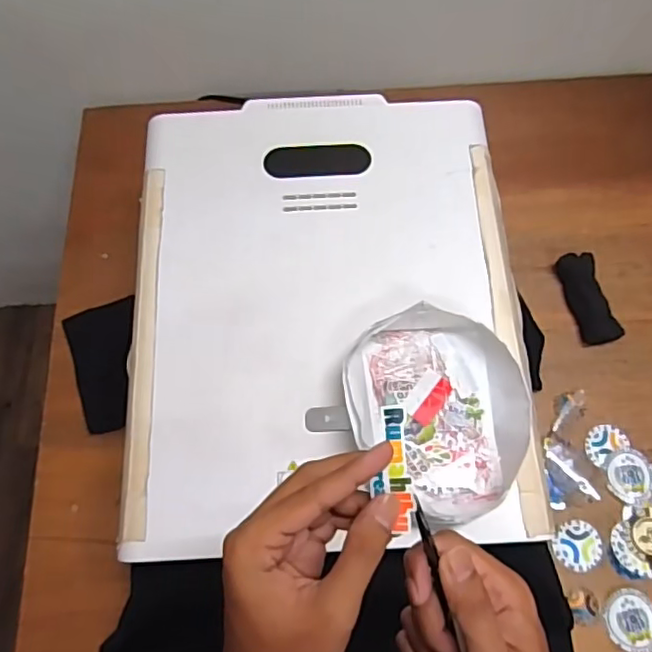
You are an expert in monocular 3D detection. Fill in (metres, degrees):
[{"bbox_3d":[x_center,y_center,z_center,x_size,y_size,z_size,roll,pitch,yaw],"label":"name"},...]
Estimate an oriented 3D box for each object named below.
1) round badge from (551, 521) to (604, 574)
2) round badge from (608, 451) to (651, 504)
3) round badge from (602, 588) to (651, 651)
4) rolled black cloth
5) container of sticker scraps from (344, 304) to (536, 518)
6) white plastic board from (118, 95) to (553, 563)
[{"bbox_3d":[0.291,0.255,0.689,0.052,0.008,0.055,-5,66,12],"label":"round badge"},{"bbox_3d":[0.364,0.181,0.713,0.045,0.007,0.058,4,68,3],"label":"round badge"},{"bbox_3d":[0.340,0.326,0.656,0.061,0.008,0.064,-1,68,2],"label":"round badge"},{"bbox_3d":[0.350,-0.037,0.791,0.048,0.024,0.125,-12,68,-3],"label":"rolled black cloth"},{"bbox_3d":[0.105,0.079,0.555,0.157,0.048,0.192,-9,68,-2],"label":"container of sticker scraps"},{"bbox_3d":[-0.003,-0.033,0.632,0.402,0.025,0.498,-4,68,0],"label":"white plastic board"}]

